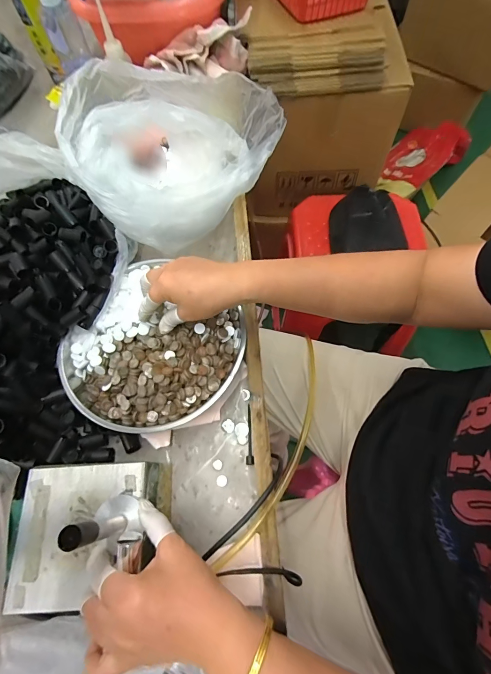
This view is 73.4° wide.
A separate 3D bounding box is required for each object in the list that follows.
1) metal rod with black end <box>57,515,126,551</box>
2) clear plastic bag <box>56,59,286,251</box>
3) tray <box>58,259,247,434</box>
[{"bbox_3d":[-0.118,0.159,0.273,0.016,0.105,0.015,-16,66,-4],"label":"metal rod with black end"},{"bbox_3d":[-0.089,-0.258,0.466,0.276,0.159,0.186,-24,67,-8],"label":"clear plastic bag"},{"bbox_3d":[-0.114,0.015,0.414,0.209,0.029,0.200,-1,66,2],"label":"tray"}]

